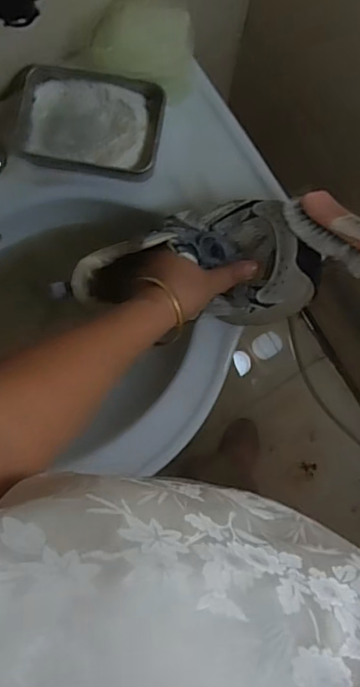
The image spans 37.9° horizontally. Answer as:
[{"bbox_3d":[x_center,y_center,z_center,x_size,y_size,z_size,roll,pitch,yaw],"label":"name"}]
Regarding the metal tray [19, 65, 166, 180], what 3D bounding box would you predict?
[{"bbox_3d":[-0.093,-0.232,0.554,0.148,0.033,0.102,8,88,-1],"label":"metal tray"}]

